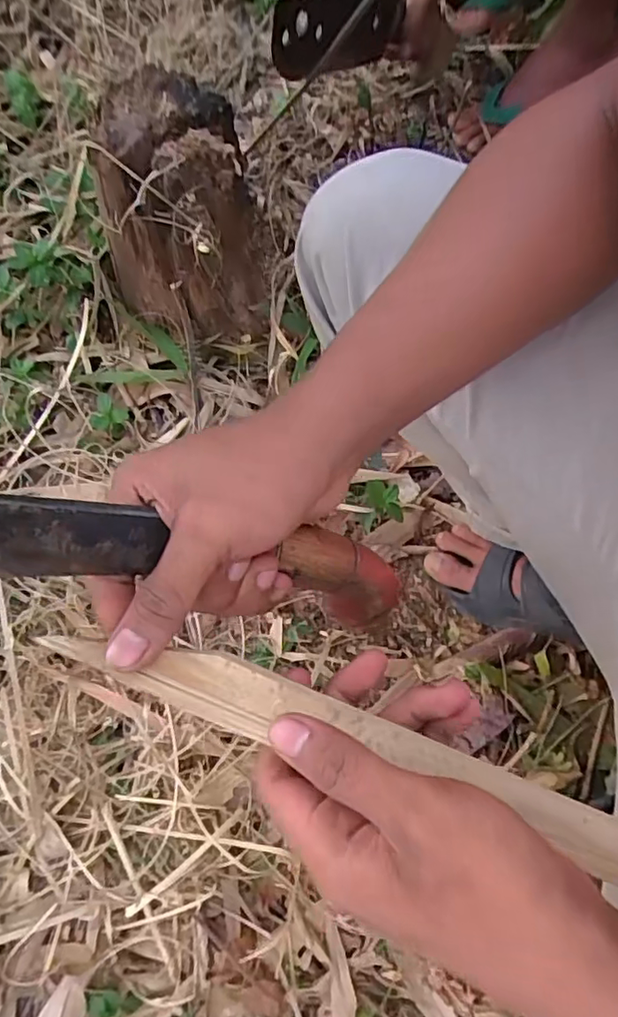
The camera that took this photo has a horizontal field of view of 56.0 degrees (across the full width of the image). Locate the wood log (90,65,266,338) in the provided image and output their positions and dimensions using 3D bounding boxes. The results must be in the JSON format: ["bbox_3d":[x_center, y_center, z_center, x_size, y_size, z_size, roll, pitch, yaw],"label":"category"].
[{"bbox_3d":[-0.128,-0.287,0.576,0.159,0.208,0.142,-8,72,-6],"label":"wood log"}]

